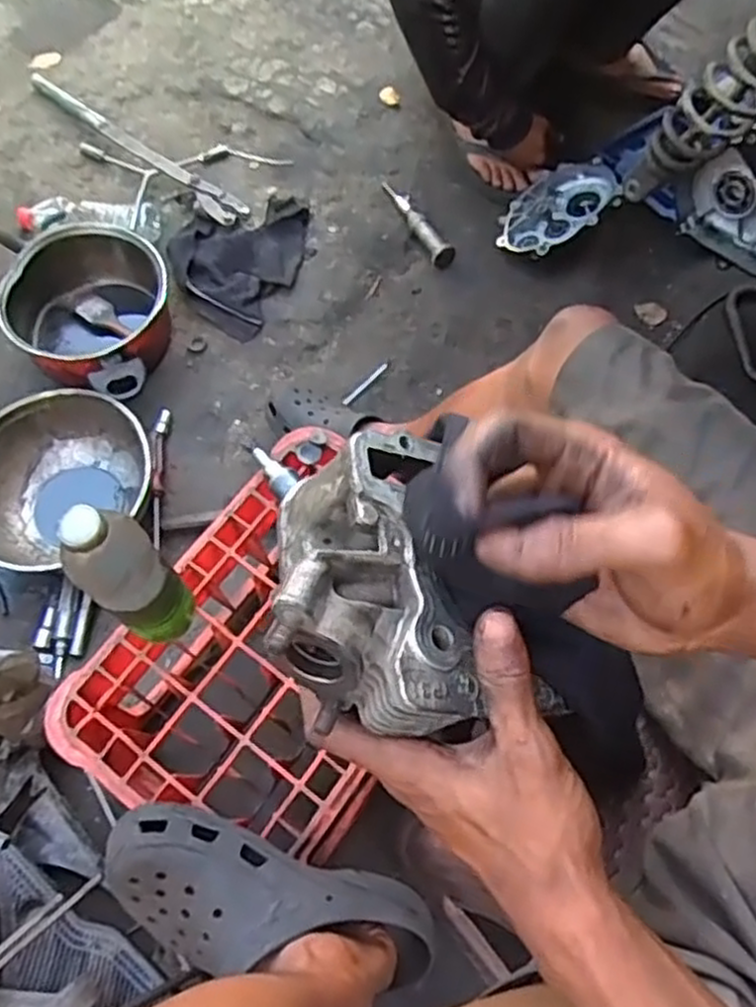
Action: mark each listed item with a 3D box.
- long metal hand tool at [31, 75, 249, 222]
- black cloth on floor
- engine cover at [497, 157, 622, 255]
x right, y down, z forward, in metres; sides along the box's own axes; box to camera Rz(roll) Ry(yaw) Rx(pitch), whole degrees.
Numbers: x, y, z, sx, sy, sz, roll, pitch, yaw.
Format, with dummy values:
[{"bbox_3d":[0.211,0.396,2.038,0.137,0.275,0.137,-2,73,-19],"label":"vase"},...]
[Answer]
[{"bbox_3d":[-0.444,-0.633,1.343,0.531,0.015,0.062,35,70,16],"label":"long metal hand tool"},{"bbox_3d":[-0.222,-0.423,1.244,0.220,0.028,0.282,31,69,14],"label":"black cloth on floor"},{"bbox_3d":[0.285,-0.474,1.210,0.200,0.036,0.156,-22,62,14],"label":"engine cover"}]

